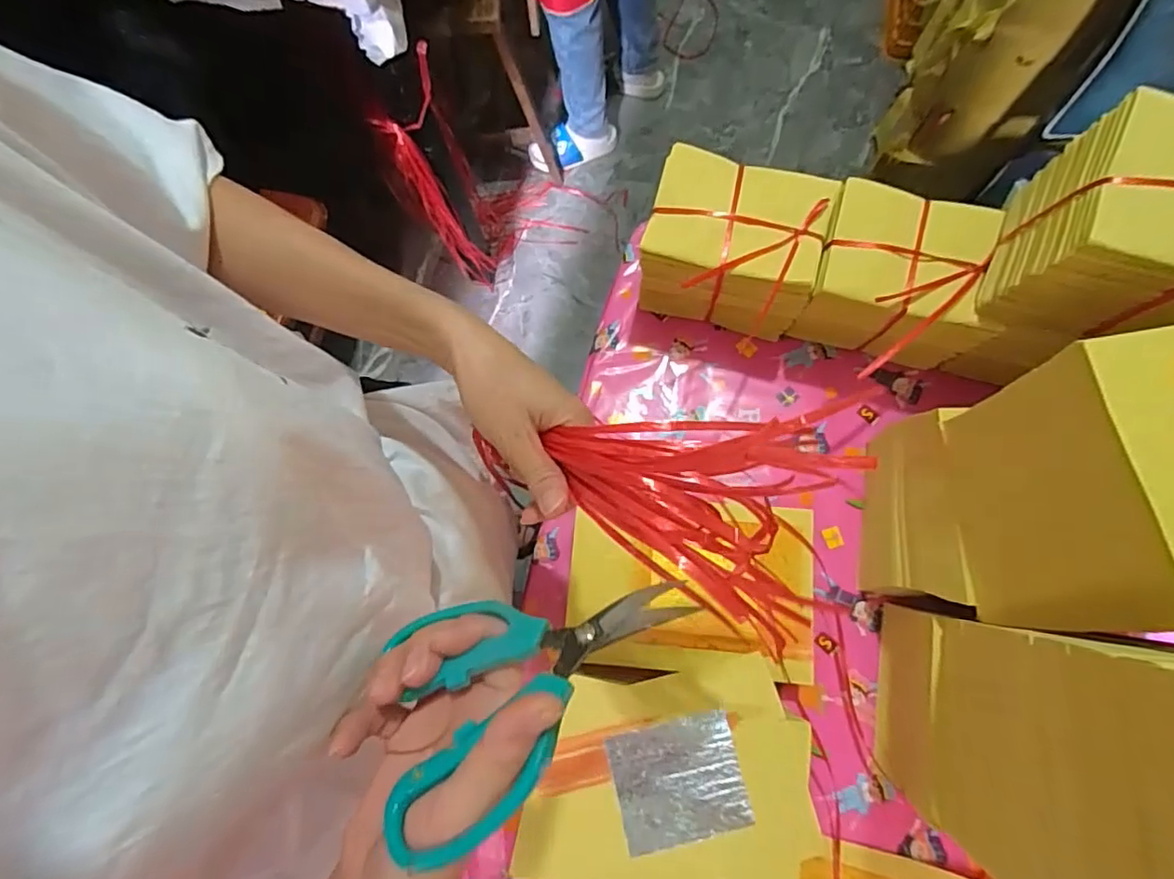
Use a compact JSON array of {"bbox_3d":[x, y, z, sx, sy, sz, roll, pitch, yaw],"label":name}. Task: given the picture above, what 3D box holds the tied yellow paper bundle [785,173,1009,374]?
[{"bbox_3d":[0.306,-0.153,0.586,0.164,0.127,0.124,16,78,7],"label":"tied yellow paper bundle"}]

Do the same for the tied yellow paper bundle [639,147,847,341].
[{"bbox_3d":[0.147,-0.192,0.610,0.166,0.134,0.131,15,78,7],"label":"tied yellow paper bundle"}]

